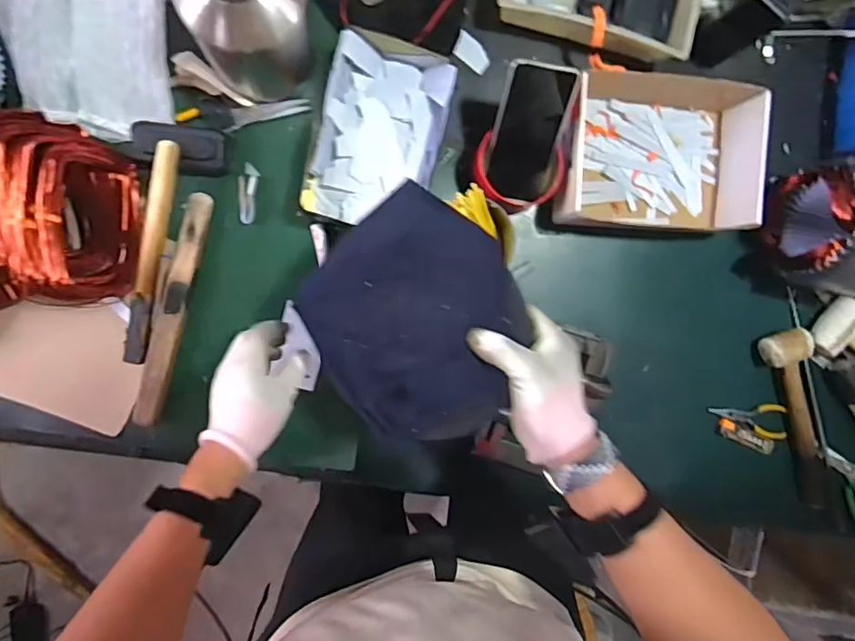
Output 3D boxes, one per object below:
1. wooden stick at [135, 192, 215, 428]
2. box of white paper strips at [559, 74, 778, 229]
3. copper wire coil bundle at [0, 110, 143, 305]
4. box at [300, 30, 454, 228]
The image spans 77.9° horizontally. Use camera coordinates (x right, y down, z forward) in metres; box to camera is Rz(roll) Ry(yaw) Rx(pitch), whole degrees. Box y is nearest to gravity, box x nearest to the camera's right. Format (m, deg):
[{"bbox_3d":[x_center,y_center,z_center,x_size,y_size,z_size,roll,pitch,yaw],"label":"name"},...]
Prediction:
[{"bbox_3d":[-0.300,-0.015,0.631,0.034,0.035,0.273,12,94,-7],"label":"wooden stick"},{"bbox_3d":[0.288,-0.213,0.671,0.248,0.074,0.188,2,95,-7],"label":"box of white paper strips"},{"bbox_3d":[-0.408,-0.120,0.576,0.157,0.083,0.190,5,94,-7],"label":"copper wire coil bundle"},{"bbox_3d":[-0.056,-0.220,0.630,0.142,0.060,0.222,16,93,-8],"label":"box"}]

